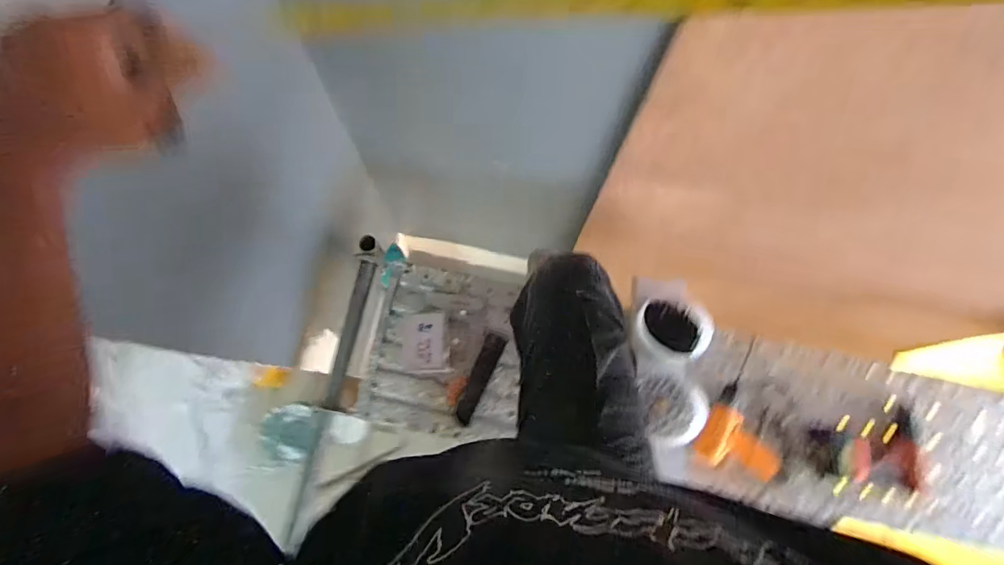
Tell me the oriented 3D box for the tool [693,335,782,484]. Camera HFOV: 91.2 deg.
[{"bbox_3d":[0.584,0.299,1.121,0.205,0.050,0.310,29,78,7],"label":"tool"}]

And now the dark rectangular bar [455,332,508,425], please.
[{"bbox_3d":[-0.054,0.219,1.134,0.050,0.021,0.214,25,78,6],"label":"dark rectangular bar"}]

